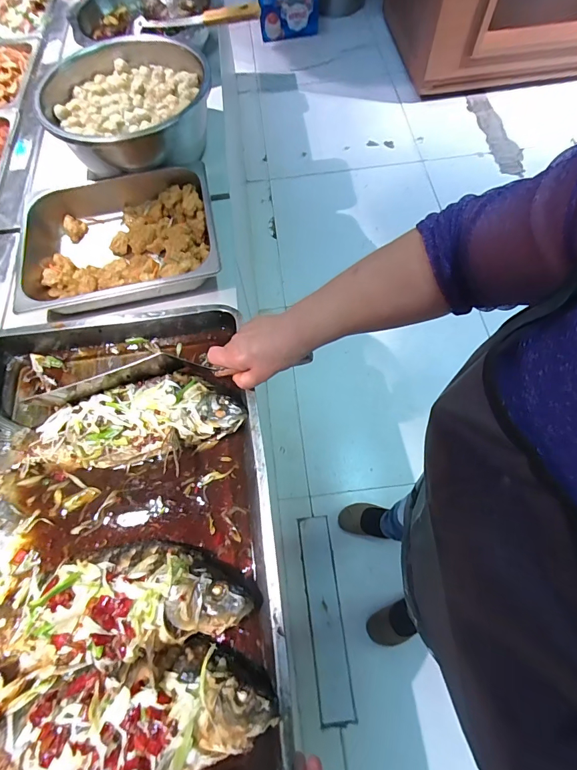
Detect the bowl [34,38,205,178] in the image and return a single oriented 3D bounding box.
[{"bbox_3d":[-0.298,-0.509,0.719,0.272,0.126,0.272,-1,66,3],"label":"bowl"}]

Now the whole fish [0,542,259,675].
[{"bbox_3d":[-0.224,0.254,0.429,0.367,0.057,0.118,-13,66,-3],"label":"whole fish"}]

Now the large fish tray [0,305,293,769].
[{"bbox_3d":[-0.229,0.172,0.466,0.389,0.061,0.572,-9,66,-1],"label":"large fish tray"}]

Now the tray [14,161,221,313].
[{"bbox_3d":[-0.291,-0.239,0.663,0.333,0.085,0.262,-13,66,-3],"label":"tray"}]

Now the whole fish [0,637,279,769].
[{"bbox_3d":[-0.193,0.353,0.381,0.353,0.052,0.110,-16,66,-4],"label":"whole fish"}]

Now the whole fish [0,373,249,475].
[{"bbox_3d":[-0.245,0.056,0.519,0.369,0.056,0.126,-10,66,-2],"label":"whole fish"}]

